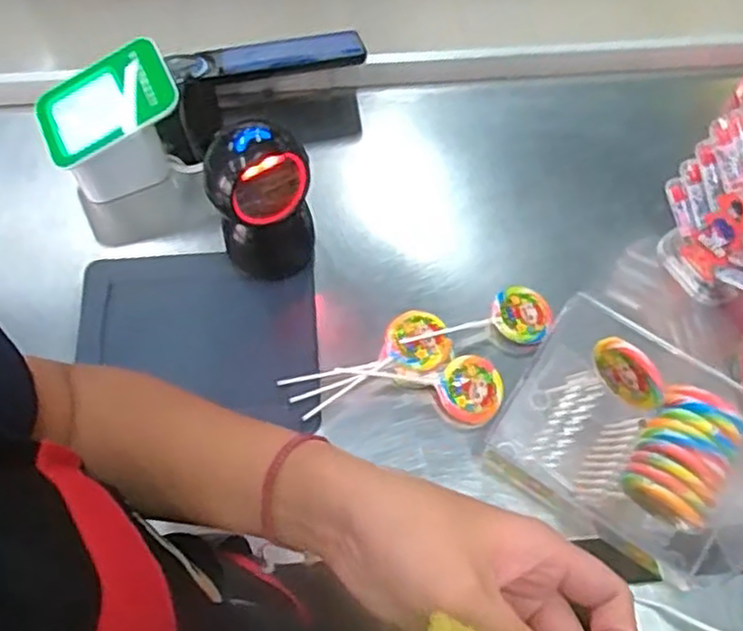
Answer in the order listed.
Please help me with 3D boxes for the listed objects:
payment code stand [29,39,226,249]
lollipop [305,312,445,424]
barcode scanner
[{"bbox_3d":[-0.254,-0.168,0.734,0.138,0.133,0.157,-16,65,-8],"label":"payment code stand"},{"bbox_3d":[0.001,0.040,0.657,0.148,0.018,0.060,-19,66,-9],"label":"lollipop"},{"bbox_3d":[-0.100,-0.100,0.663,0.092,0.149,0.079,-12,65,-6],"label":"barcode scanner"}]

